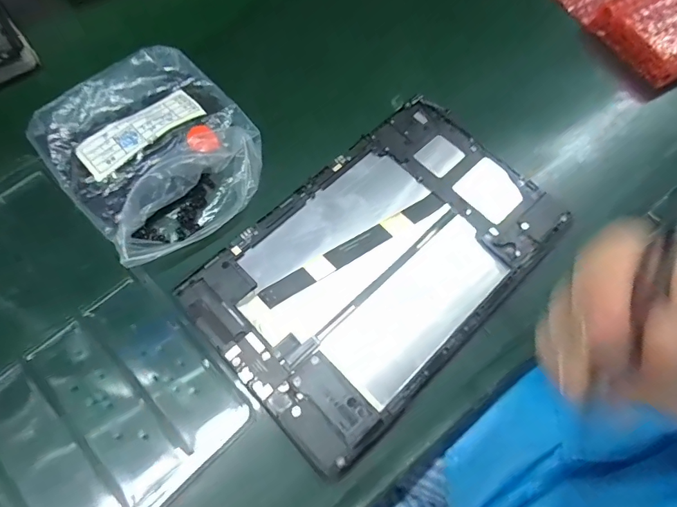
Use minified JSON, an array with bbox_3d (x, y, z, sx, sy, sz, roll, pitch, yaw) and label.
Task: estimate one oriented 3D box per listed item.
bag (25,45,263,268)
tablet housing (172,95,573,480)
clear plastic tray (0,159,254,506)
[{"bbox_3d":[-0.140,-0.084,0.334,0.142,0.021,0.174,-41,72,-17],"label":"bag"},{"bbox_3d":[0.030,0.000,0.290,0.236,0.011,0.148,-41,74,-18],"label":"tablet housing"},{"bbox_3d":[-0.218,0.077,0.271,0.215,0.011,0.264,-41,72,-17],"label":"clear plastic tray"}]

